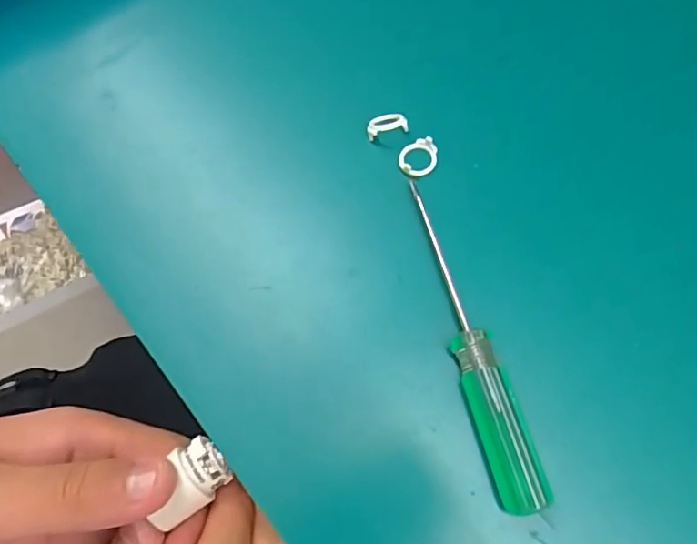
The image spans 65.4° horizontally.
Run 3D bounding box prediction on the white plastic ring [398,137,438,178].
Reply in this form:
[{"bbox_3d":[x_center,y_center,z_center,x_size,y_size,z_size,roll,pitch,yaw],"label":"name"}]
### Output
[{"bbox_3d":[0.027,-0.045,0.212,0.014,0.005,0.016,11,69,7],"label":"white plastic ring"}]

